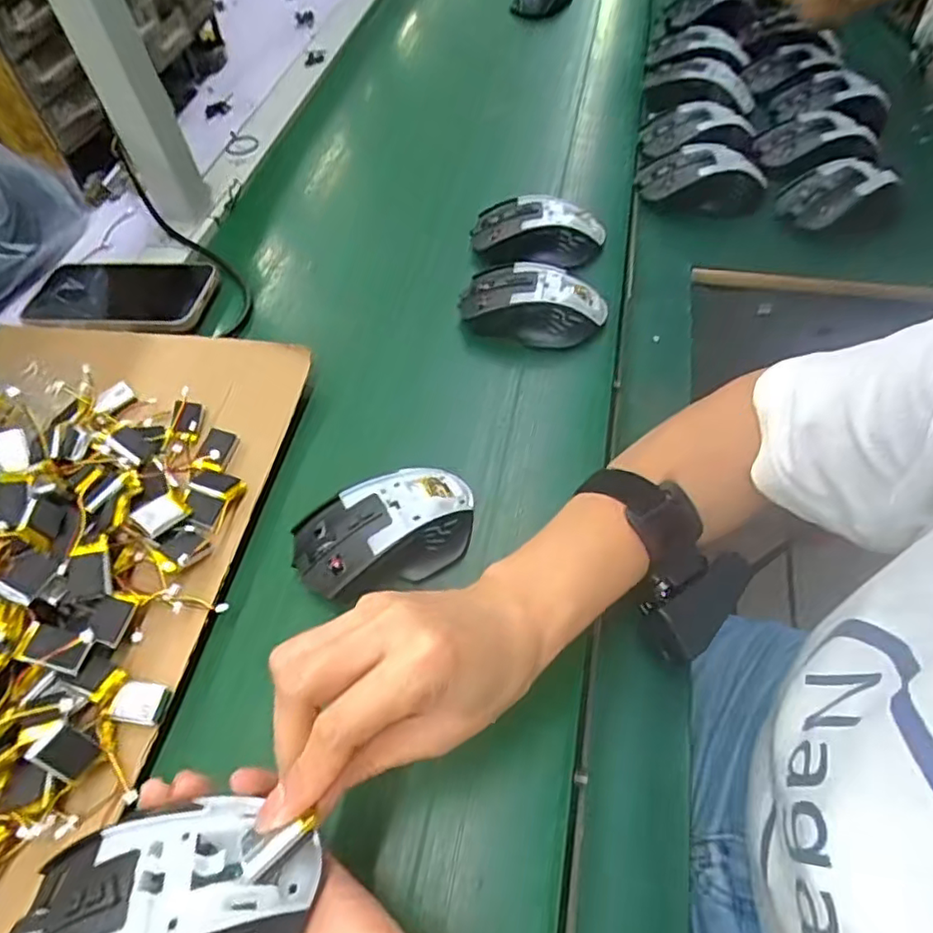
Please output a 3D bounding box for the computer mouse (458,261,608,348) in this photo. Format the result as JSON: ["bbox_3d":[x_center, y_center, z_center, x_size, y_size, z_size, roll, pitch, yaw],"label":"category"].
[{"bbox_3d":[0.053,-0.131,0.494,0.109,0.039,0.062,15,58,14],"label":"computer mouse"}]

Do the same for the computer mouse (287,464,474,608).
[{"bbox_3d":[-0.050,0.039,0.387,0.115,0.039,0.061,-23,57,-12],"label":"computer mouse"}]

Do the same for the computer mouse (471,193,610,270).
[{"bbox_3d":[0.061,-0.201,0.538,0.112,0.035,0.068,5,56,7],"label":"computer mouse"}]

